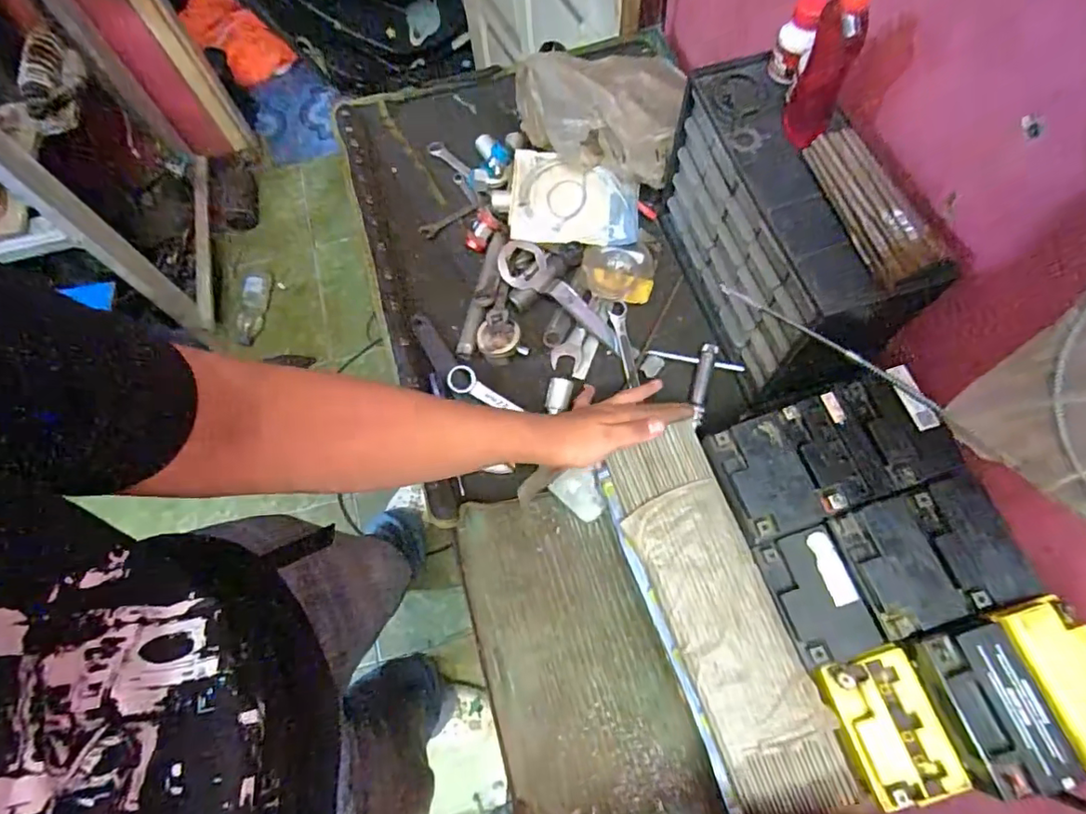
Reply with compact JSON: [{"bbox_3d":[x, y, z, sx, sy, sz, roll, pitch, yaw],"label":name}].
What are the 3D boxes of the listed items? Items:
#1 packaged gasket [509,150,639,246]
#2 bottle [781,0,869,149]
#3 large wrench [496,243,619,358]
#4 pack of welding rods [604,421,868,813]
[{"bbox_3d":[0.041,-0.269,0.724,0.165,0.016,0.122,5,84,0],"label":"packaged gasket"},{"bbox_3d":[0.235,-0.279,0.465,0.039,0.121,0.035,28,73,13],"label":"bottle"},{"bbox_3d":[0.024,-0.136,0.692,0.192,0.023,0.062,41,76,3],"label":"large wrench"},{"bbox_3d":[0.159,0.184,0.510,0.099,0.025,0.332,-19,68,-4],"label":"pack of welding rods"}]

